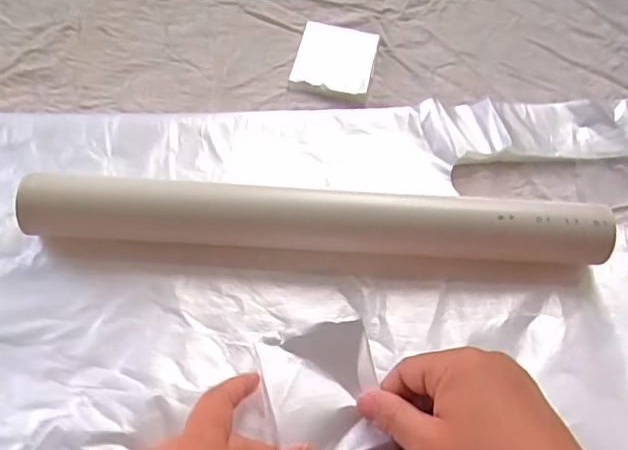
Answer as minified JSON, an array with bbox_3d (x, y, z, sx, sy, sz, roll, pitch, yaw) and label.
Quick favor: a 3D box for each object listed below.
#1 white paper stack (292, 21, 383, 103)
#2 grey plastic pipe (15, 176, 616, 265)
[{"bbox_3d":[0.019,-0.135,0.482,0.063,0.010,0.077,12,57,3],"label":"white paper stack"},{"bbox_3d":[0.004,-0.003,0.370,0.354,0.038,0.039,3,57,-3],"label":"grey plastic pipe"}]

